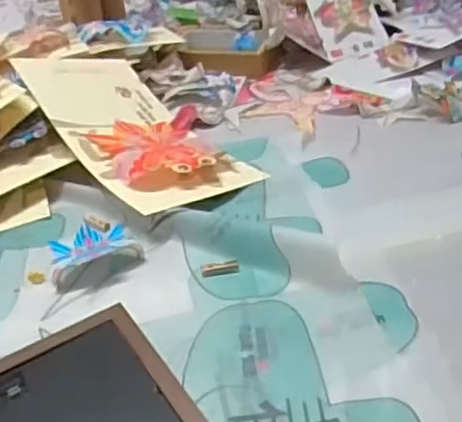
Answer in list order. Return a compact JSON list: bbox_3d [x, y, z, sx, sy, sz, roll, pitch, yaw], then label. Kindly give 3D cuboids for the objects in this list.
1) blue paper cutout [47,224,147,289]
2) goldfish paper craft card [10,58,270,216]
[{"bbox_3d":[-0.138,0.037,0.627,0.083,0.017,0.097,-22,37,-19],"label":"blue paper cutout"},{"bbox_3d":[-0.114,-0.108,0.773,0.186,0.032,0.316,-13,43,-39],"label":"goldfish paper craft card"}]

